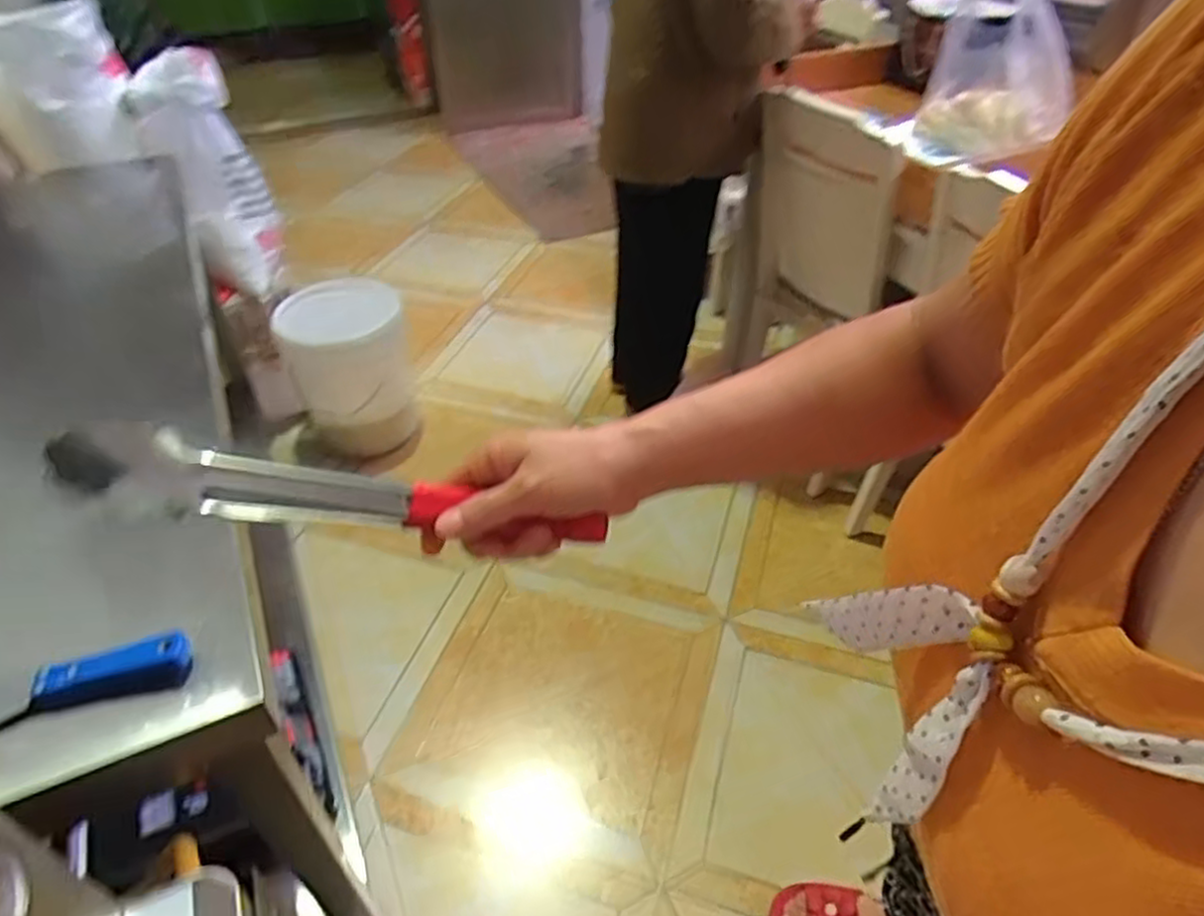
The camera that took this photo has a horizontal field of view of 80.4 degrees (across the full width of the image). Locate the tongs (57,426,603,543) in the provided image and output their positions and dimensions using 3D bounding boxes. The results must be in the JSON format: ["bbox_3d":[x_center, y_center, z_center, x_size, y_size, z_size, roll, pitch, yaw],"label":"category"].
[{"bbox_3d":[-0.143,0.021,0.402,0.292,0.043,0.034,9,40,-12],"label":"tongs"}]

